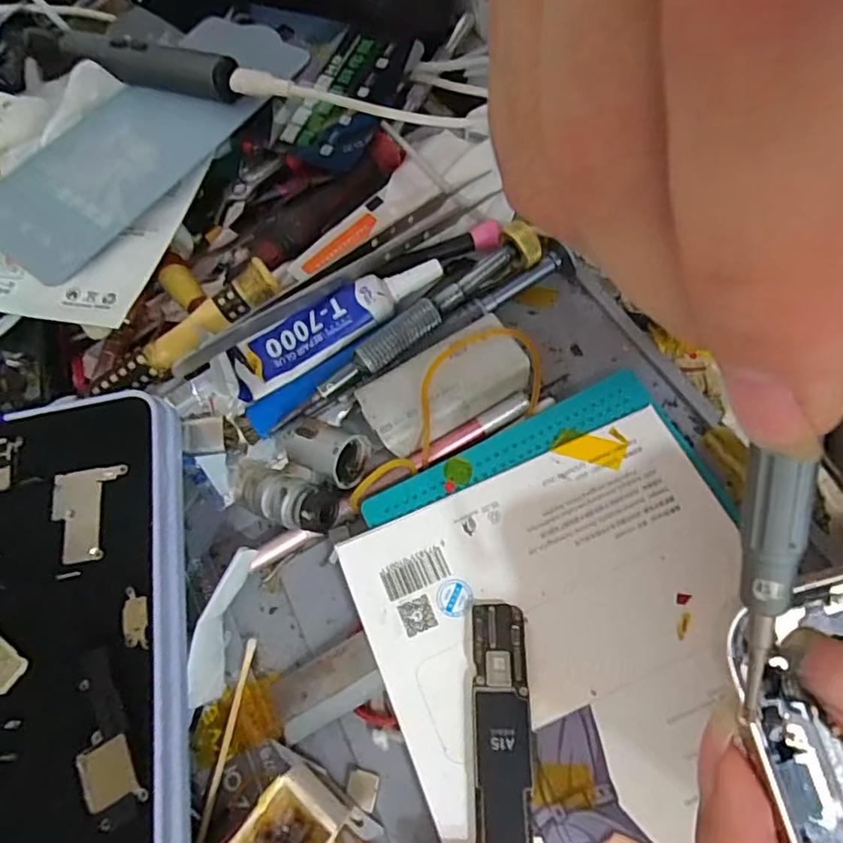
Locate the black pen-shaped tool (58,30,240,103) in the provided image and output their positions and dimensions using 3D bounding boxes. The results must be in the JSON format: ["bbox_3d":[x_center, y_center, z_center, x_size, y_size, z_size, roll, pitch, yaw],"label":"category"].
[{"bbox_3d":[-0.124,-0.163,0.261,0.091,0.016,0.014,16,70,15],"label":"black pen-shaped tool"}]

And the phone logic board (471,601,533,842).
[{"bbox_3d":[0.017,0.092,0.162,0.028,0.004,0.077,-1,66,8],"label":"phone logic board"}]

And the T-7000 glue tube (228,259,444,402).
[{"bbox_3d":[-0.033,-0.040,0.223,0.088,0.016,0.021,-30,66,-5],"label":"T-7000 glue tube"}]

